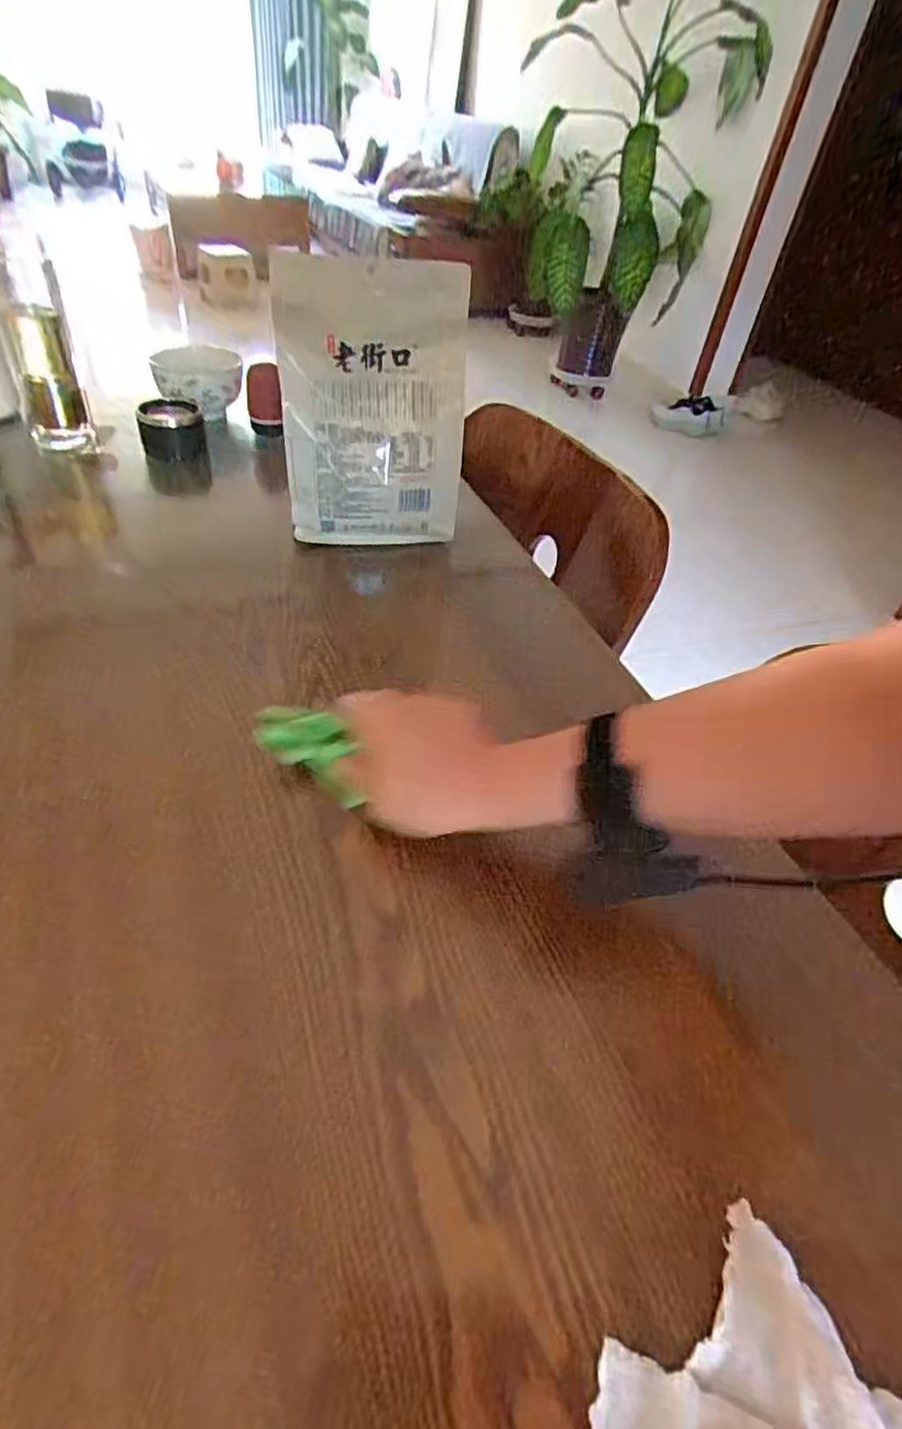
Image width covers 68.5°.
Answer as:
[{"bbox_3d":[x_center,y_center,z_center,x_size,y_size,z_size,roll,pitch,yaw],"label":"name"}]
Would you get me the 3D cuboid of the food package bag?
[{"bbox_3d":[-0.071,-0.281,0.617,0.168,0.228,0.063,0,44,-9],"label":"food package bag"}]

